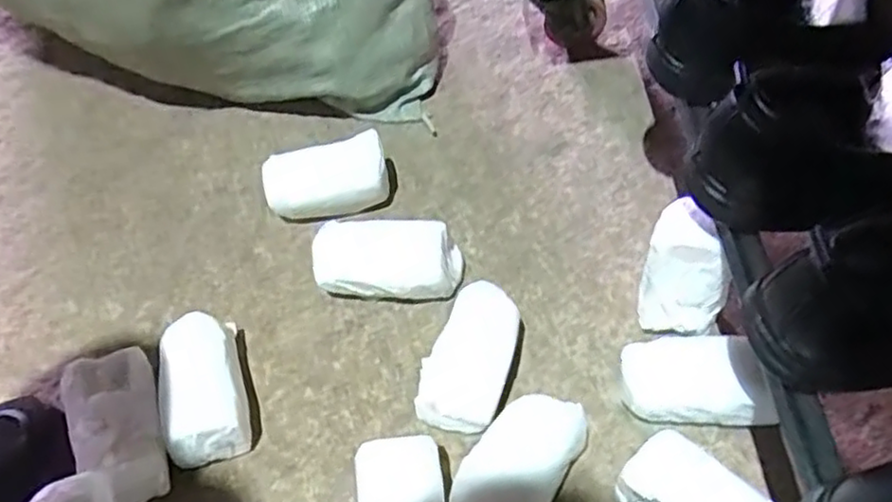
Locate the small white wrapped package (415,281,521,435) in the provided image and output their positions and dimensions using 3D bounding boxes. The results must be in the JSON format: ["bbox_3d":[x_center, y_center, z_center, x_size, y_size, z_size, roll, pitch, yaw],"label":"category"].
[{"bbox_3d":[0.020,0.087,0.548,0.059,0.052,0.109,14,60,14],"label":"small white wrapped package"}]

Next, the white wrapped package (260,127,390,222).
[{"bbox_3d":[-0.110,-0.065,0.642,0.111,0.060,0.051,-11,57,-5],"label":"white wrapped package"}]

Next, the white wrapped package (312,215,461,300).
[{"bbox_3d":[-0.050,0.012,0.595,0.122,0.059,0.058,1,57,3],"label":"white wrapped package"}]

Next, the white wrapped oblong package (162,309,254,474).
[{"bbox_3d":[-0.188,0.107,0.550,0.058,0.054,0.111,-14,57,-7],"label":"white wrapped oblong package"}]

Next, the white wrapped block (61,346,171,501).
[{"bbox_3d":[-0.244,0.137,0.533,0.064,0.063,0.114,-24,59,-9],"label":"white wrapped block"}]

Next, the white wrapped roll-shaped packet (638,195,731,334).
[{"bbox_3d":[0.183,0.019,0.533,0.056,0.115,0.043,-5,35,0],"label":"white wrapped roll-shaped packet"}]

